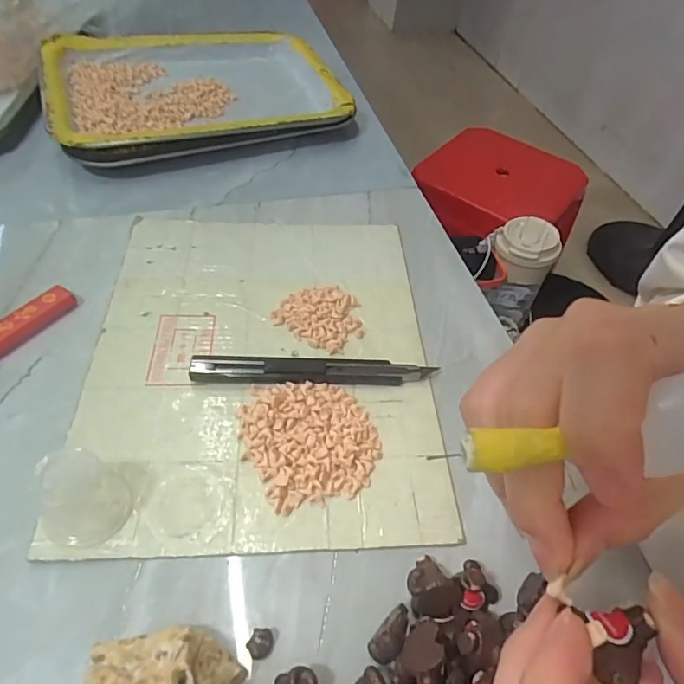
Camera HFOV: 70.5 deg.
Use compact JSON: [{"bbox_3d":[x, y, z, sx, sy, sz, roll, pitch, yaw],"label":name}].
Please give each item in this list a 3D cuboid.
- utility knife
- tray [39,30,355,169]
[{"bbox_3d":[-0.016,0.017,0.286,0.141,0.009,0.016,1,51,-4],"label":"utility knife"},{"bbox_3d":[-0.125,-0.230,0.453,0.265,0.042,0.190,-11,53,-13],"label":"tray"}]

